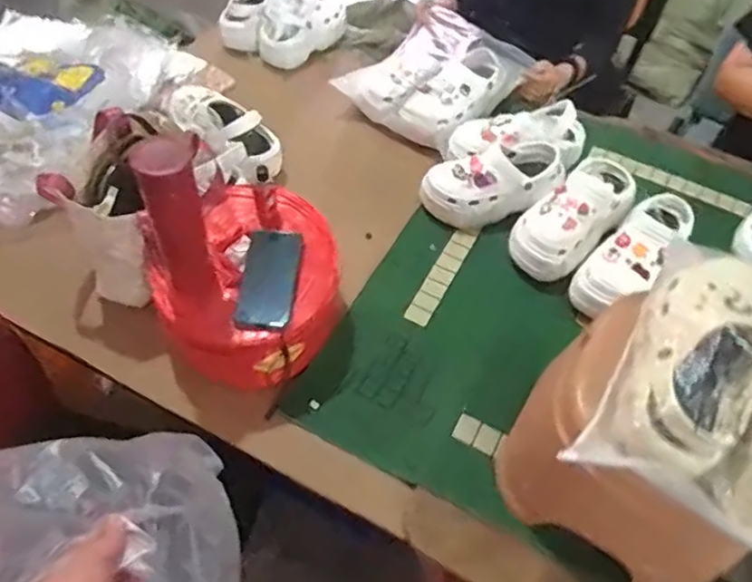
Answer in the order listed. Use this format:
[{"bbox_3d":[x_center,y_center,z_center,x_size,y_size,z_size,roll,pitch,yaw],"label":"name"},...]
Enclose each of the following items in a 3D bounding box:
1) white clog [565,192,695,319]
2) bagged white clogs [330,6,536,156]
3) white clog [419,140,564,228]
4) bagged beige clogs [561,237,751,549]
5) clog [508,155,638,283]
[{"bbox_3d":[0.431,-0.061,1.063,0.118,0.092,0.268,36,60,24],"label":"white clog"},{"bbox_3d":[0.123,-0.443,1.351,0.275,0.111,0.371,35,60,22],"label":"bagged white clogs"},{"bbox_3d":[0.212,-0.190,1.163,0.254,0.106,0.112,-13,54,-11],"label":"white clog"},{"bbox_3d":[0.394,0.100,0.642,0.297,0.101,0.316,29,58,18],"label":"bagged beige clogs"},{"bbox_3d":[0.343,-0.132,1.106,0.117,0.108,0.272,38,61,25],"label":"clog"}]

